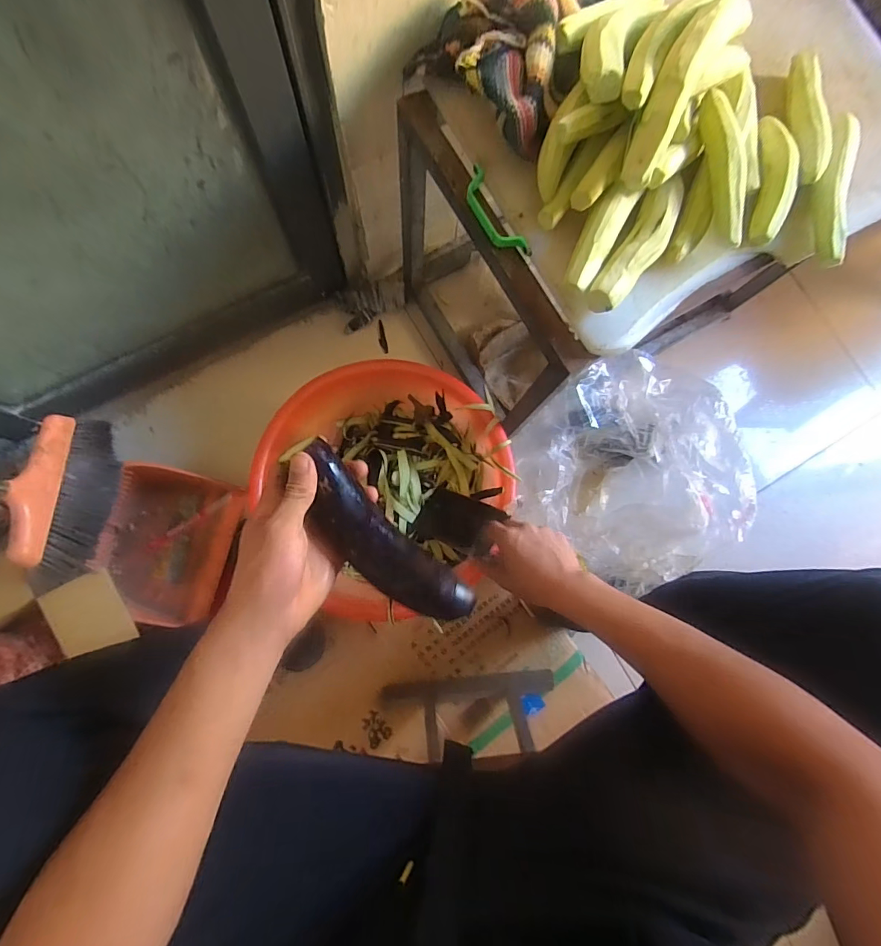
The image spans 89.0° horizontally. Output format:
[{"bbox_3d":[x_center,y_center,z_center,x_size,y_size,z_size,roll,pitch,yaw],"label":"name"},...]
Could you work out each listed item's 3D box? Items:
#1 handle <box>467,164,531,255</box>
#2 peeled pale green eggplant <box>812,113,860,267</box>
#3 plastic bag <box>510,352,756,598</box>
[{"bbox_3d":[0.062,-0.302,0.525,0.032,0.012,0.123,-29,85,-7],"label":"handle"},{"bbox_3d":[0.463,-0.336,0.530,0.038,0.037,0.180,8,82,-3],"label":"peeled pale green eggplant"},{"bbox_3d":[0.287,-0.014,0.770,0.325,0.301,0.278,-41,87,-8],"label":"plastic bag"}]

